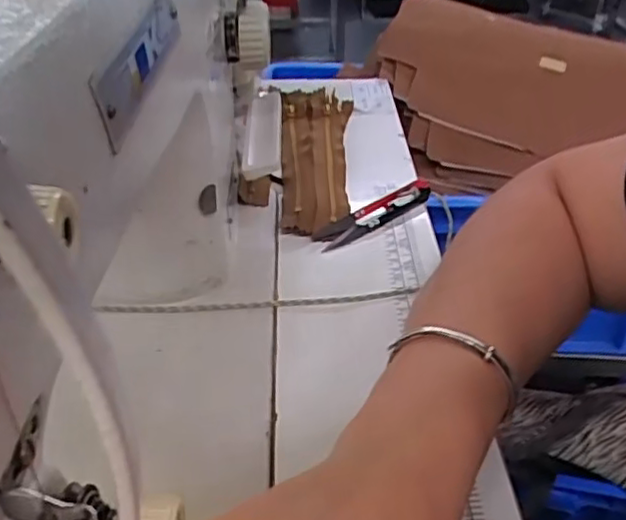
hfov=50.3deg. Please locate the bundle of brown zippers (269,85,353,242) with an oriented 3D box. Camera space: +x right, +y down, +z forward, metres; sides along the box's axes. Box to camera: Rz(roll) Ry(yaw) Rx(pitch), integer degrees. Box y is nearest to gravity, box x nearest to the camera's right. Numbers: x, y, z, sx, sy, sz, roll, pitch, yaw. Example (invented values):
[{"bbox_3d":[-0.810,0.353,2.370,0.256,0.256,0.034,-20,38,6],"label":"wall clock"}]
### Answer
[{"bbox_3d":[0.005,-0.091,0.559,0.062,0.023,0.231,-1,37,-2],"label":"bundle of brown zippers"}]

